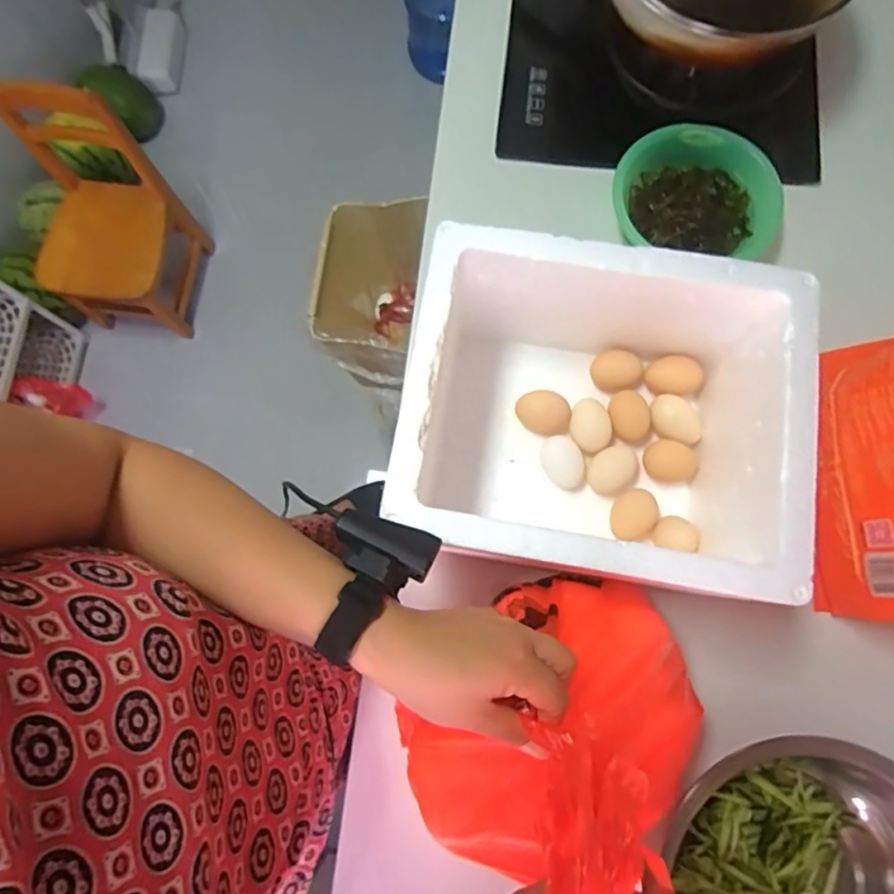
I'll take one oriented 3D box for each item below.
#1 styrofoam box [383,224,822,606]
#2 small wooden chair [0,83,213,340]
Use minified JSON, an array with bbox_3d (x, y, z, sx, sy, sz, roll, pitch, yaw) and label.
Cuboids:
[{"bbox_3d":[0.126,-0.020,0.518,0.305,0.192,0.264,9,77,4],"label":"styrofoam box"},{"bbox_3d":[-0.917,-0.592,1.421,0.378,0.619,0.407,3,77,2],"label":"small wooden chair"}]

